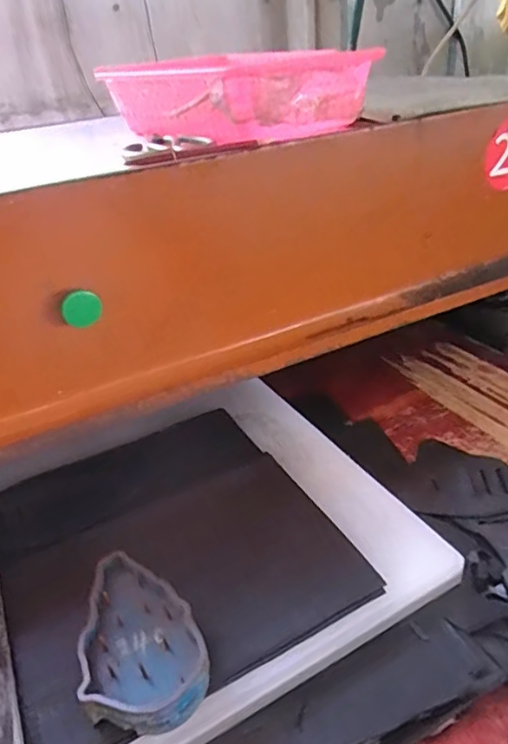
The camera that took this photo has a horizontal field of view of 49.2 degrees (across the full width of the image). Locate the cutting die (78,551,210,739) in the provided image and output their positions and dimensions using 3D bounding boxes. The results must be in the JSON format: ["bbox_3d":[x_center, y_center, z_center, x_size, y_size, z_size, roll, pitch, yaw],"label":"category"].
[{"bbox_3d":[-0.097,0.215,0.463,0.091,0.030,0.157,-15,32,-14],"label":"cutting die"}]

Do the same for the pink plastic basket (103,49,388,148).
[{"bbox_3d":[-0.027,-0.346,0.701,0.273,0.076,0.201,24,42,39],"label":"pink plastic basket"}]

